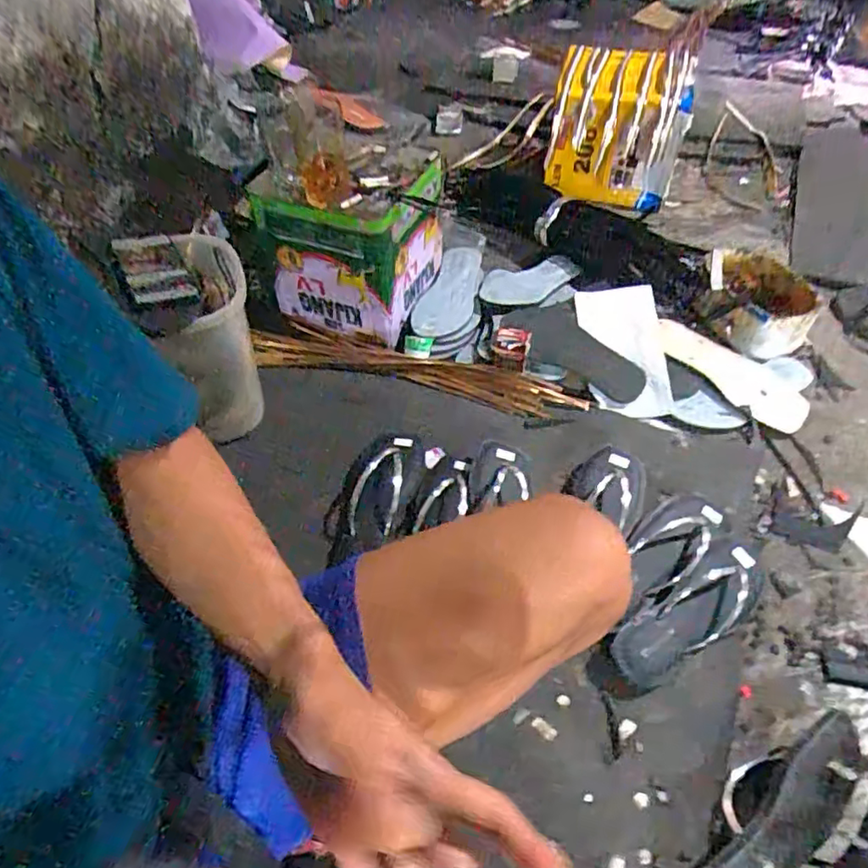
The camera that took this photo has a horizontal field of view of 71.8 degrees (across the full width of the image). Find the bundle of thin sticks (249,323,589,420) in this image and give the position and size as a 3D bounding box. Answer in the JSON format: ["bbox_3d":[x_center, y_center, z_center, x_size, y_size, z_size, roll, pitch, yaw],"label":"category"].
[{"bbox_3d":[-0.040,-0.103,0.965,0.559,0.038,0.108,12,49,16],"label":"bundle of thin sticks"}]

